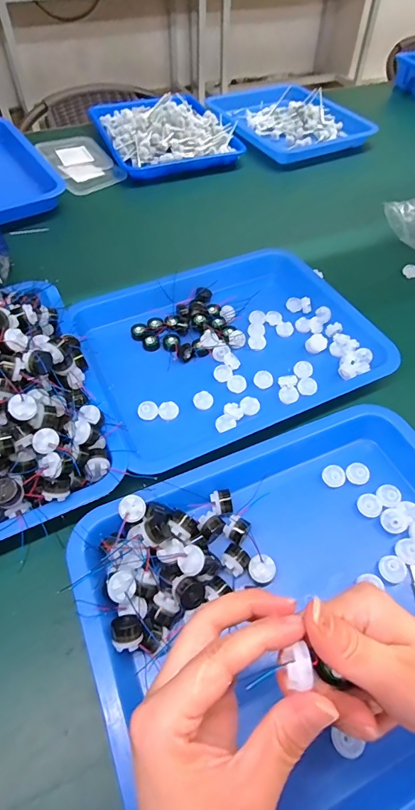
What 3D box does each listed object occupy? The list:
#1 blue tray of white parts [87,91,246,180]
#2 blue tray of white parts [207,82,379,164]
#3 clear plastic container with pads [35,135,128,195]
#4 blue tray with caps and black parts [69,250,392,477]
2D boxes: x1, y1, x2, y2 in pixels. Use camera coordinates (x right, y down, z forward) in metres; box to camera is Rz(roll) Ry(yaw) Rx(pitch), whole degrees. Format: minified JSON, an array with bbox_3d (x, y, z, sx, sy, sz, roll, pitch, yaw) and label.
[{"bbox_3d":[-0.085,-0.559,0.816,0.253,0.069,0.280,-13,54,-12],"label":"blue tray of white parts"},{"bbox_3d":[0.176,-0.606,0.863,0.284,0.046,0.294,-16,54,-14],"label":"blue tray of white parts"},{"bbox_3d":[-0.244,-0.464,0.781,0.114,0.025,0.206,-23,56,-19],"label":"clear plastic container with pads"},{"bbox_3d":[0.021,-0.077,0.486,0.325,0.040,0.259,-21,56,-17],"label":"blue tray with caps and black parts"}]

